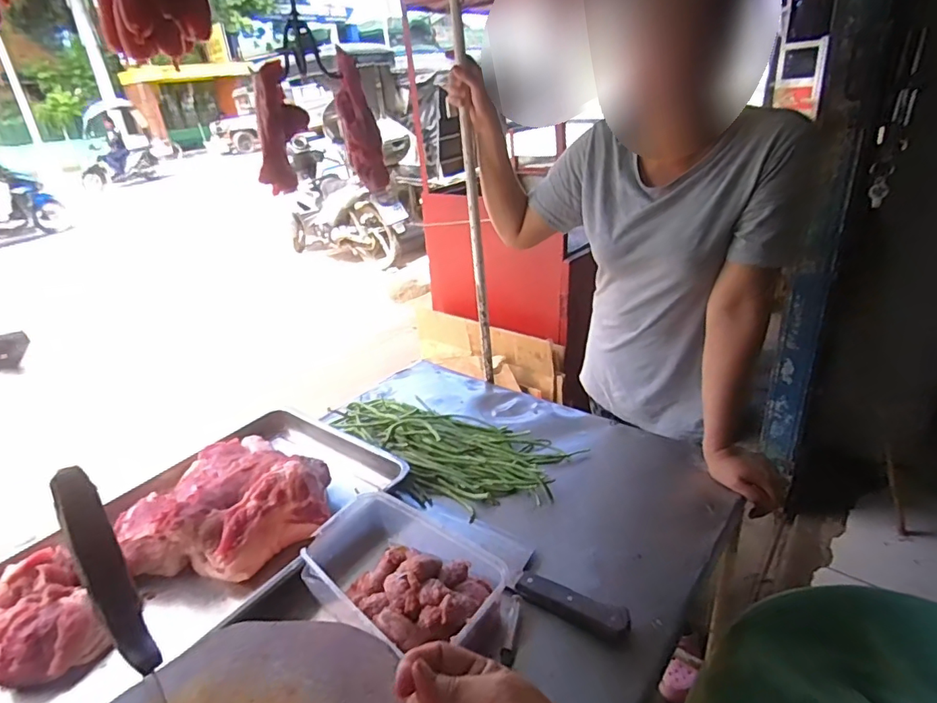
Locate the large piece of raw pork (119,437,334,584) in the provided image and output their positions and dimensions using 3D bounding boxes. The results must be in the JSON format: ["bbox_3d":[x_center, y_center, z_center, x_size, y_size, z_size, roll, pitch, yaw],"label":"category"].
[{"bbox_3d":[-0.370,0.224,0.802,0.282,0.085,0.258,-21,31,-29],"label":"large piece of raw pork"}]

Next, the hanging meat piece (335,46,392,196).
[{"bbox_3d":[-0.150,-0.312,0.731,0.055,0.168,0.050,-7,27,-5],"label":"hanging meat piece"}]

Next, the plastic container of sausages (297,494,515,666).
[{"bbox_3d":[-0.081,0.281,0.643,0.260,0.080,0.168,14,32,33],"label":"plastic container of sausages"}]

